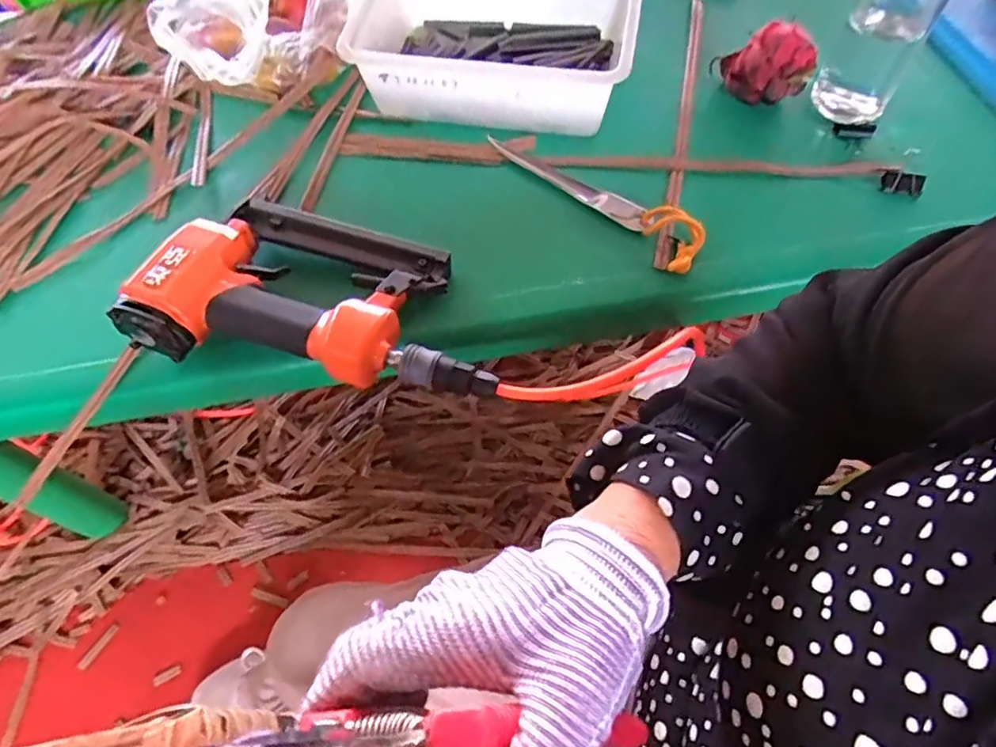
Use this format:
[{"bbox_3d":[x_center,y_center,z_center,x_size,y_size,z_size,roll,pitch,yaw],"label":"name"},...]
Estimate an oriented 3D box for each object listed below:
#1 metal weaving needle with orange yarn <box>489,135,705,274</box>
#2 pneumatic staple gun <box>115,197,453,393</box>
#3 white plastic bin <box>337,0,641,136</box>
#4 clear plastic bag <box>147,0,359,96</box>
[{"bbox_3d":[0.084,-0.165,0.537,0.224,0.016,0.040,38,67,22],"label":"metal weaving needle with orange yarn"},{"bbox_3d":[-0.160,-0.067,0.464,0.201,0.055,0.160,16,61,12],"label":"pneumatic staple gun"},{"bbox_3d":[0.004,-0.335,0.604,0.254,0.084,0.194,9,60,8],"label":"white plastic bin"},{"bbox_3d":[-0.227,-0.381,0.631,0.144,0.097,0.238,33,66,20],"label":"clear plastic bag"}]

